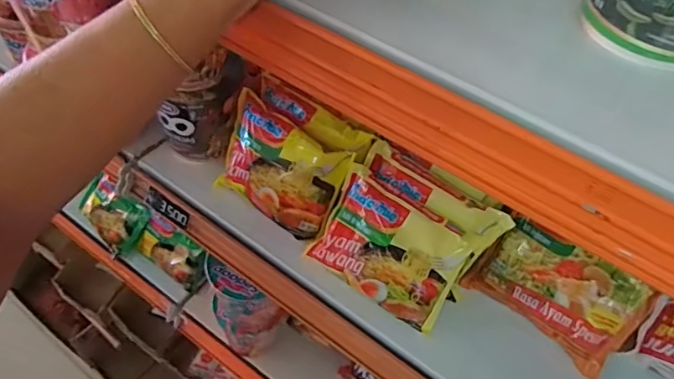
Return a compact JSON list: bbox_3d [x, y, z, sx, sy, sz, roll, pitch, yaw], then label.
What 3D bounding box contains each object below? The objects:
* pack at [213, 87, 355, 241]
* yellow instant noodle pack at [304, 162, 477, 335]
[{"bbox_3d":[-0.059,-0.020,0.526,0.130,0.107,0.030,34,28,22],"label":"pack"},{"bbox_3d":[0.049,0.056,0.485,0.135,0.098,0.028,33,11,18],"label":"yellow instant noodle pack"}]

